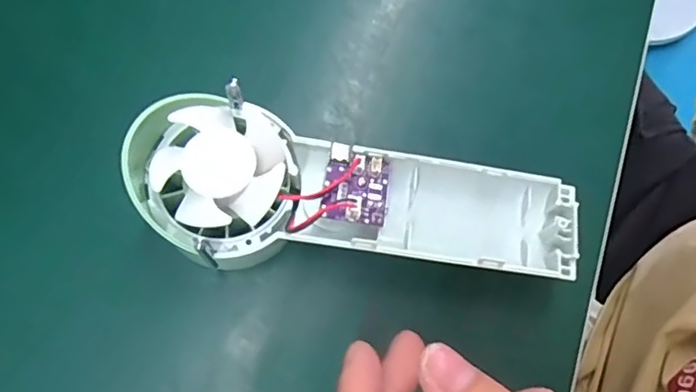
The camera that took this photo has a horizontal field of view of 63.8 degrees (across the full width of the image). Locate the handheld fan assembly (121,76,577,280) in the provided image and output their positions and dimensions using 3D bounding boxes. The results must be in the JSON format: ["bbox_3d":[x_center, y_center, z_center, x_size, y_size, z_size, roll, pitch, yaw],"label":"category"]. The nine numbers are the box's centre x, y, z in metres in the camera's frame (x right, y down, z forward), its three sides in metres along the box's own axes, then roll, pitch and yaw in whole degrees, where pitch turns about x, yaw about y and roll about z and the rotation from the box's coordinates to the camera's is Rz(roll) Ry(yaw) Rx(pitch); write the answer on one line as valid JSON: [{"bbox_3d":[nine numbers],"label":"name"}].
[{"bbox_3d":[0.005,0.000,0.220,0.169,0.027,0.061,10,70,-12],"label":"handheld fan assembly"}]

